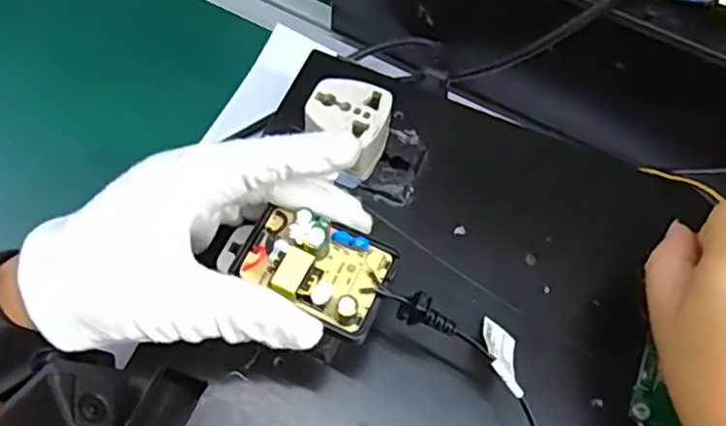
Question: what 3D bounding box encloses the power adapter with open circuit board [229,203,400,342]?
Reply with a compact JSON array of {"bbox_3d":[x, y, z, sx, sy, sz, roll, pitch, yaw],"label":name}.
[{"bbox_3d":[-0.019,0.019,0.247,0.056,0.015,0.038,22,65,7],"label":"power adapter with open circuit board"}]

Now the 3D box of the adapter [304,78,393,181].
[{"bbox_3d":[-0.007,-0.044,0.324,0.039,0.032,0.034,27,66,9],"label":"adapter"}]

